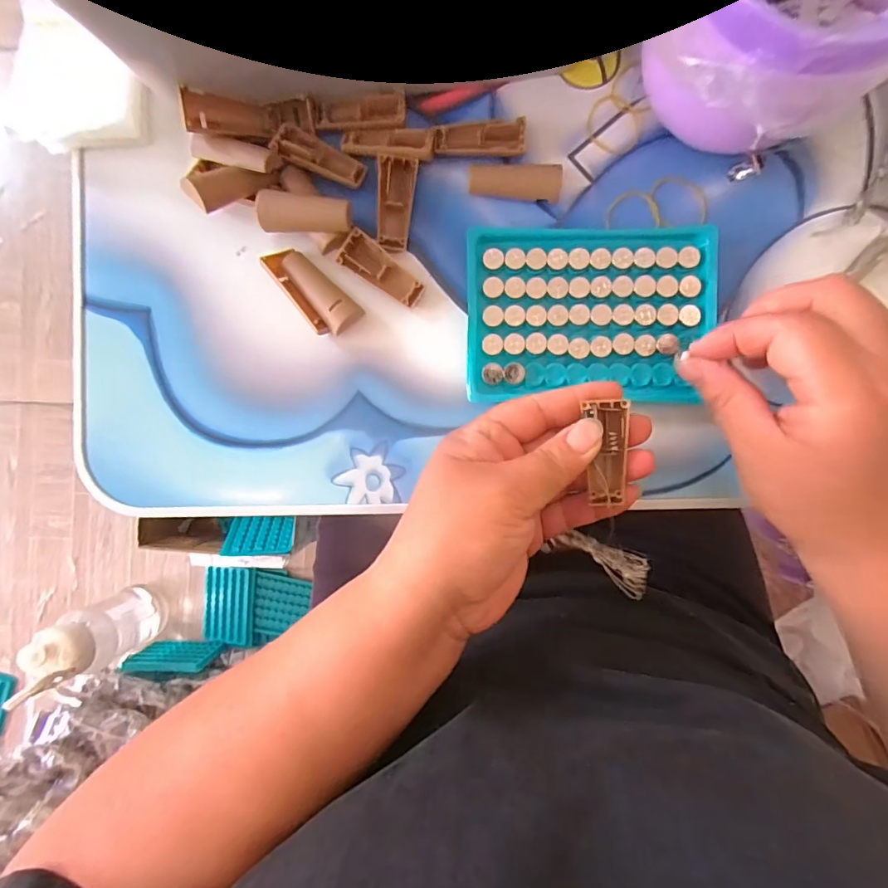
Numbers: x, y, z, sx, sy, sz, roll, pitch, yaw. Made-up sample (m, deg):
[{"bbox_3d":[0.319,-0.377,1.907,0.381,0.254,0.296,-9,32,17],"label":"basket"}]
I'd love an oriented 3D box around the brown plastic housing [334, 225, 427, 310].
[{"bbox_3d":[-0.033,-0.095,0.265,0.048,0.011,0.018,34,88,4],"label":"brown plastic housing"}]

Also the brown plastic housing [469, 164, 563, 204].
[{"bbox_3d":[0.039,-0.143,0.265,0.050,0.008,0.016,2,86,3],"label":"brown plastic housing"}]

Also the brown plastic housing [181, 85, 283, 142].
[{"bbox_3d":[-0.113,-0.174,0.257,0.047,0.015,0.016,-8,85,-27],"label":"brown plastic housing"}]

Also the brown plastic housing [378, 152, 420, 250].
[{"bbox_3d":[-0.027,-0.131,0.263,0.020,0.007,0.049,6,86,3],"label":"brown plastic housing"}]

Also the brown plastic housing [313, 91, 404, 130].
[{"bbox_3d":[-0.046,-0.182,0.264,0.049,0.005,0.018,0,86,2],"label":"brown plastic housing"}]

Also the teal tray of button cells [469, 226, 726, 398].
[{"bbox_3d":[0.078,-0.072,0.259,0.129,0.008,0.093,0,86,2],"label":"teal tray of button cells"}]

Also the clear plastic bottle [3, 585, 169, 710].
[{"bbox_3d":[-0.492,0.274,0.687,0.066,0.220,0.094,-25,89,2],"label":"clear plastic bottle"}]

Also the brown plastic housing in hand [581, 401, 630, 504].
[{"bbox_3d":[0.076,0.004,0.225,0.018,0.007,0.047,-1,102,2],"label":"brown plastic housing in hand"}]

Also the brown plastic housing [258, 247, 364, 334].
[{"bbox_3d":[-0.071,-0.083,0.263,0.025,0.016,0.053,-42,85,-1],"label":"brown plastic housing"}]

